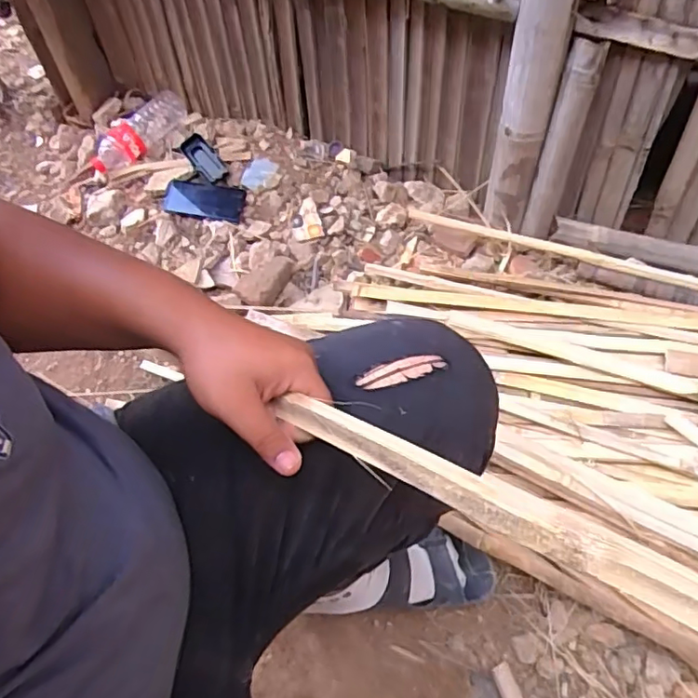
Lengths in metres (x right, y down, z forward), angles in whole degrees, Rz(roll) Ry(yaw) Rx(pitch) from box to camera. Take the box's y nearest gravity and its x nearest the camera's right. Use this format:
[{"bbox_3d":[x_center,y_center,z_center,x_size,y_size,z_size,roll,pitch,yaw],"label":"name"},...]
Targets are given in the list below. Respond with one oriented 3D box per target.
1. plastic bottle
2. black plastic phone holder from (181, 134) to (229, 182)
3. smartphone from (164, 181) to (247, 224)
[{"bbox_3d":[-0.450,-0.463,1.261,0.084,0.074,0.231,33,61,21],"label":"plastic bottle"},{"bbox_3d":[-0.289,-0.382,1.182,0.049,0.020,0.122,-41,79,-3],"label":"black plastic phone holder"},{"bbox_3d":[-0.283,-0.288,1.140,0.162,0.009,0.084,11,69,12],"label":"smartphone"}]

